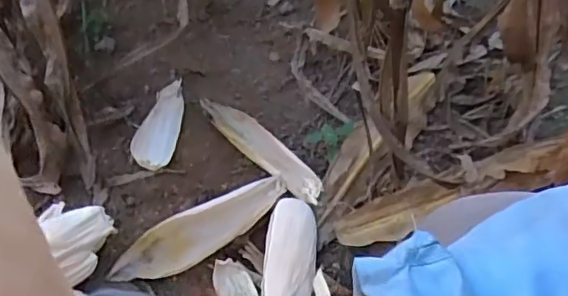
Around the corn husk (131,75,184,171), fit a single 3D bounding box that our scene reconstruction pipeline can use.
[{"bbox_3d":[-0.199,-0.039,0.956,0.064,0.022,0.186,32,43,-19],"label":"corn husk"}]

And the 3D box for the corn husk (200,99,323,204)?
[{"bbox_3d":[-0.036,-0.004,0.931,0.047,0.022,0.265,-36,52,-22],"label":"corn husk"}]

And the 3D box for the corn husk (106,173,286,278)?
[{"bbox_3d":[-0.116,0.119,0.838,0.273,0.050,0.060,-28,49,-16],"label":"corn husk"}]

